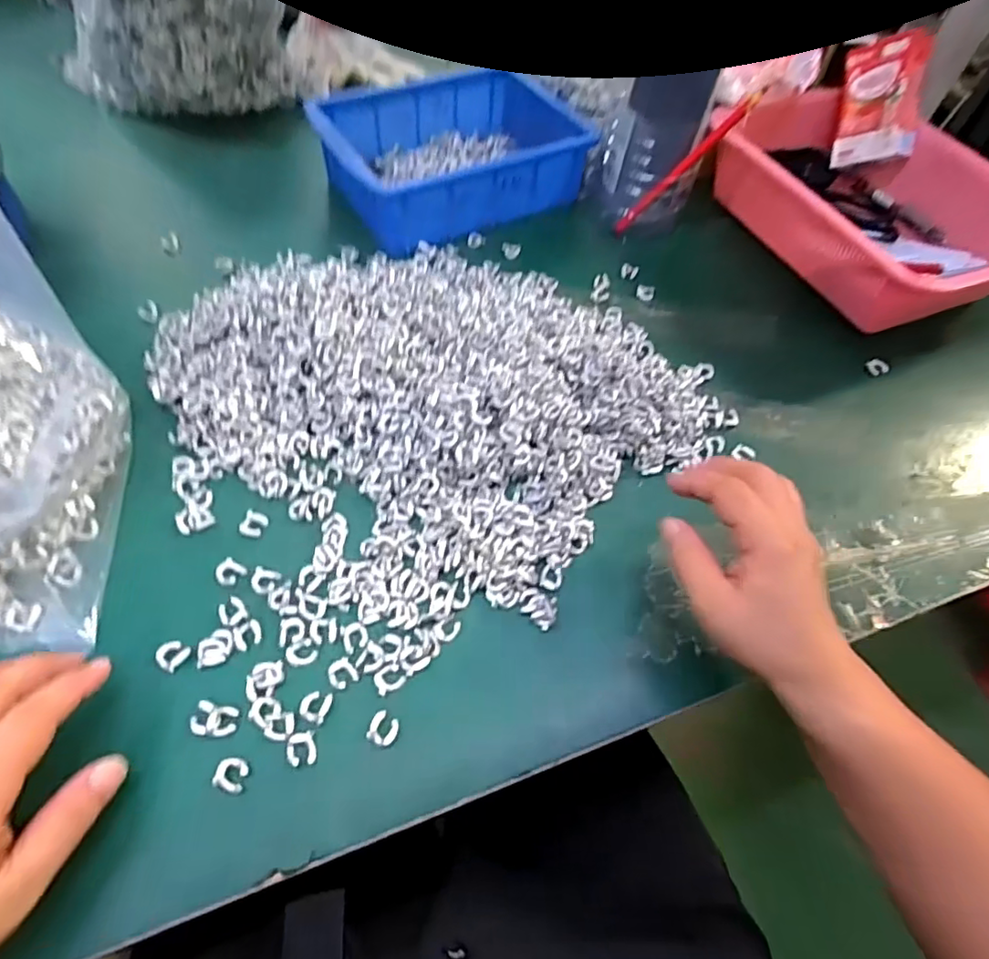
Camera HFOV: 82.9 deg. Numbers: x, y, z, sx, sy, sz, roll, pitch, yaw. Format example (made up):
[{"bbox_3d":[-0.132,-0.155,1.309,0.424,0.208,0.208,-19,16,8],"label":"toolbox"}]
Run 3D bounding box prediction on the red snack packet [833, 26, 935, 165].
[{"bbox_3d":[0.388,-0.379,0.564,0.027,0.106,0.069,-17,24,-39],"label":"red snack packet"}]

